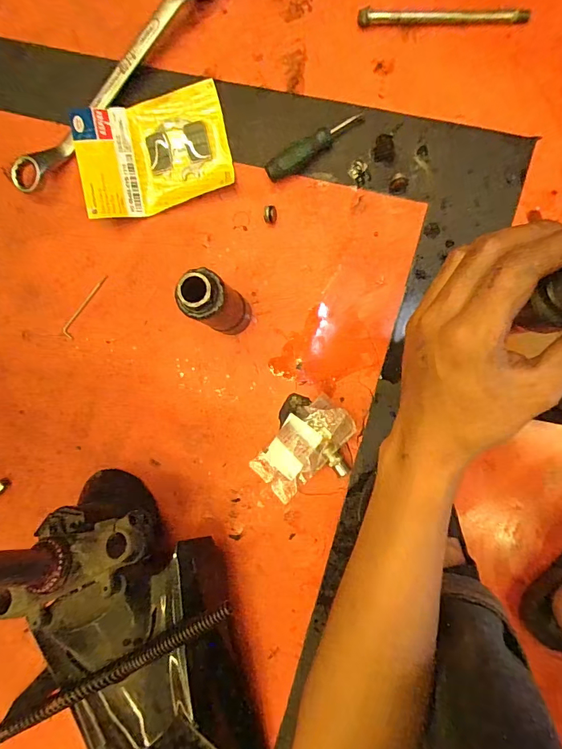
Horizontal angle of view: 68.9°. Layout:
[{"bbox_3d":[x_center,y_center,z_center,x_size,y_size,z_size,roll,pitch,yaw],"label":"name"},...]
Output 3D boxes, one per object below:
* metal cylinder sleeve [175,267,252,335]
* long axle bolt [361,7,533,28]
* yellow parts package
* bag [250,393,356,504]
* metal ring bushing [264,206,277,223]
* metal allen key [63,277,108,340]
[{"bbox_3d":[-0.068,-0.077,0.456,0.049,0.153,0.052,0,90,7],"label":"metal cylinder sleeve"},{"bbox_3d":[0.197,-0.441,0.502,0.201,0.020,0.020,3,90,7],"label":"long axle bolt"},{"bbox_3d":[-0.168,-0.294,0.539,0.192,0.024,0.149,-14,88,6],"label":"yellow parts package"},{"bbox_3d":[0.032,0.096,0.508,0.106,0.033,0.138,29,93,6],"label":"bag"},{"bbox_3d":[-0.013,-0.201,0.518,0.016,0.024,0.018,-9,88,4],"label":"metal ring bushing"},{"bbox_3d":[-0.267,-0.094,0.558,0.017,0.010,0.098,33,91,4],"label":"metal allen key"}]

